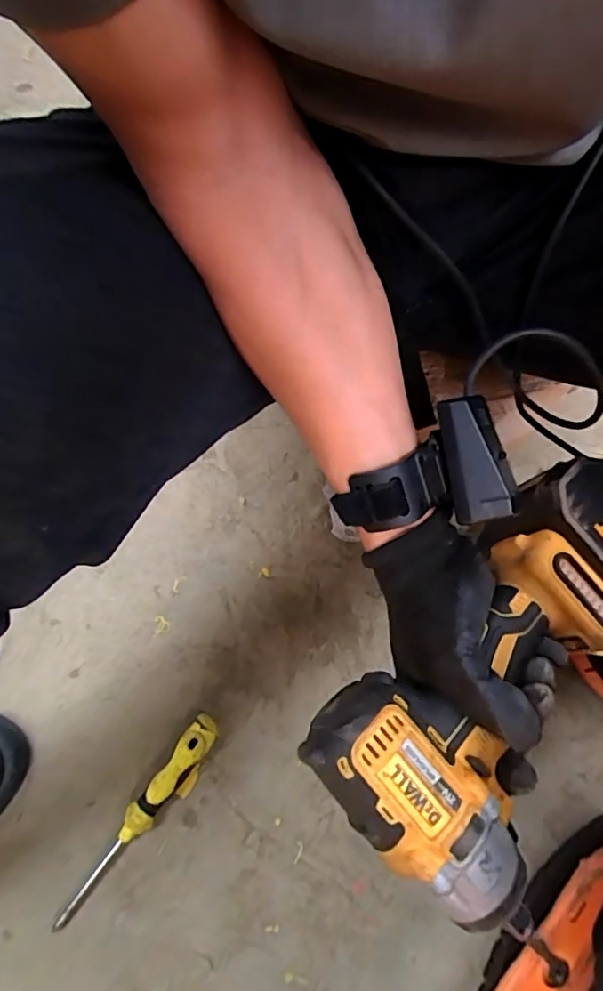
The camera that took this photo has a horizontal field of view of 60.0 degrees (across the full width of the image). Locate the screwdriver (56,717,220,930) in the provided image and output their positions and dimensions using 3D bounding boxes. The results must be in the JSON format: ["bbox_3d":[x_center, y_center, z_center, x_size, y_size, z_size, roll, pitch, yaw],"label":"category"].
[{"bbox_3d":[-0.144,0.296,0.475,0.033,0.026,0.203,34,71,12],"label":"screwdriver"}]

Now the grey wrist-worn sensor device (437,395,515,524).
[{"bbox_3d":[0.093,-0.020,0.285,0.028,0.018,0.067,-14,94,-7],"label":"grey wrist-worn sensor device"}]

